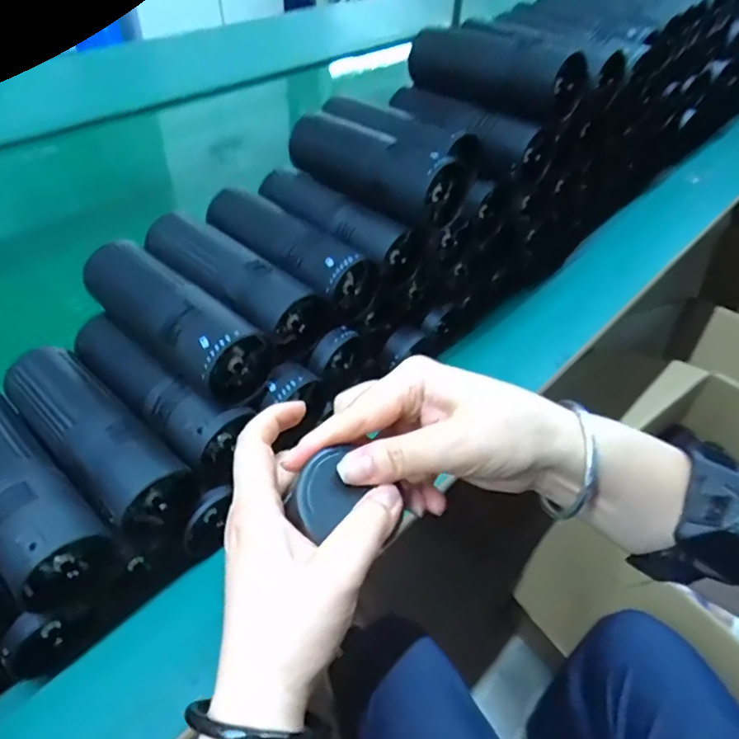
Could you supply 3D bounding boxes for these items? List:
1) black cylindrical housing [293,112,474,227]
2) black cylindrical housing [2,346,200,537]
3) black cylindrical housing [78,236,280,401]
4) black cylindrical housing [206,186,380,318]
[{"bbox_3d":[0.000,-0.174,0.465,0.163,0.047,0.054,36,53,28],"label":"black cylindrical housing"},{"bbox_3d":[-0.187,0.045,0.382,0.163,0.053,0.056,36,54,29],"label":"black cylindrical housing"},{"bbox_3d":[-0.145,-0.041,0.395,0.165,0.051,0.055,31,51,25],"label":"black cylindrical housing"},{"bbox_3d":[-0.072,-0.100,0.461,0.166,0.045,0.060,32,52,26],"label":"black cylindrical housing"}]

